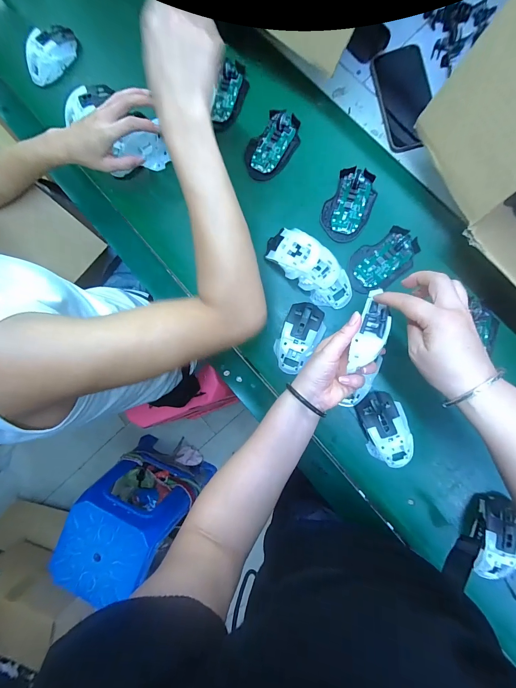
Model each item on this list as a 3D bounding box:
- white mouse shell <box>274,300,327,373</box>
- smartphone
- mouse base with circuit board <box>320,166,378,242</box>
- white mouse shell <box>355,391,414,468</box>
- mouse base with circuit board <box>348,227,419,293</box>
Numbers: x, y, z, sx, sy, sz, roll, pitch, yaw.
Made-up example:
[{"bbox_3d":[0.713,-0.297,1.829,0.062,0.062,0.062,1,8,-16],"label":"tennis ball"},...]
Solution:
[{"bbox_3d":[0.066,-0.009,0.482,0.063,0.032,0.114,25,92,9],"label":"white mouse shell"},{"bbox_3d":[0.239,-0.400,0.488,0.076,0.012,0.173,-12,86,8],"label":"smartphone"},{"bbox_3d":[0.148,-0.226,0.487,0.071,0.021,0.111,24,92,9],"label":"mouse base with circuit board"},{"bbox_3d":[0.198,0.133,0.457,0.067,0.040,0.119,-17,85,8],"label":"white mouse shell"},{"bbox_3d":[0.199,-0.133,0.476,0.115,0.017,0.071,-35,83,6],"label":"mouse base with circuit board"}]

